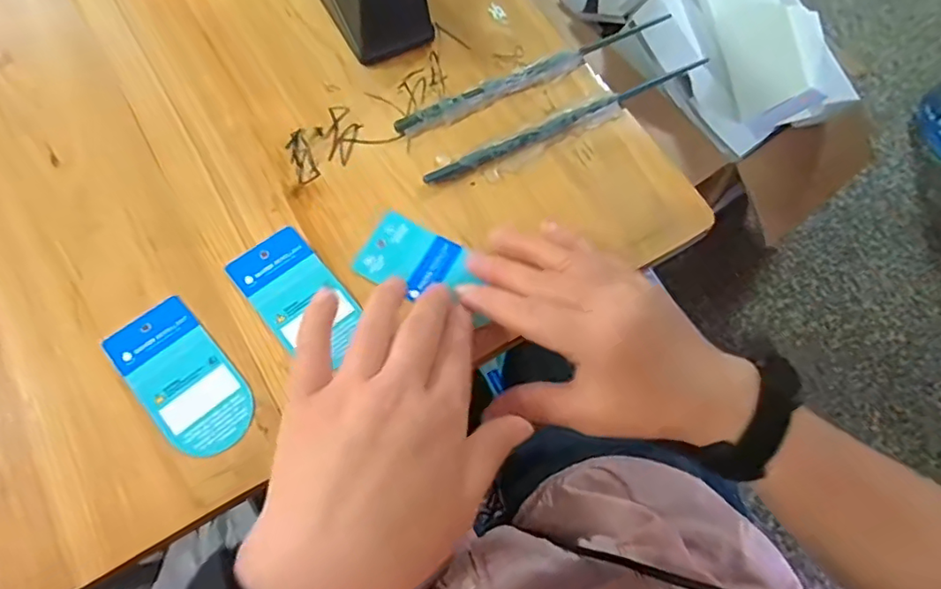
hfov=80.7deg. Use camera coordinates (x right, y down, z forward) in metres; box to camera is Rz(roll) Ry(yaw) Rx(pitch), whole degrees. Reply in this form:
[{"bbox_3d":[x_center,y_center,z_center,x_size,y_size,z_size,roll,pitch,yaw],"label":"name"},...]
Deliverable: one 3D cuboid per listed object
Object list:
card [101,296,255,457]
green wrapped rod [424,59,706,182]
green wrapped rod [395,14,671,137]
[{"bbox_3d":[-0.158,0.046,0.306,0.047,0.004,0.092,-39,75,-19],"label":"card"},{"bbox_3d":[0.074,-0.121,0.385,0.226,0.007,0.018,-25,70,-14],"label":"green wrapped rod"},{"bbox_3d":[0.049,-0.161,0.399,0.224,0.009,0.015,-27,70,-14],"label":"green wrapped rod"}]

